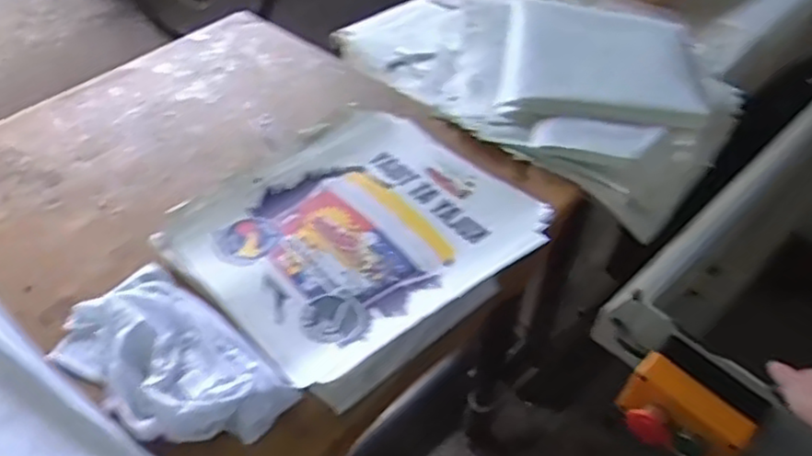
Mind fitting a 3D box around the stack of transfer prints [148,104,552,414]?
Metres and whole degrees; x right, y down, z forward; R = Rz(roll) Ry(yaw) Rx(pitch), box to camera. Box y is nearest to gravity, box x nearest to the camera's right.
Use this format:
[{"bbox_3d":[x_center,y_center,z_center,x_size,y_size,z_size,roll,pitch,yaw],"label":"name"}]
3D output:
[{"bbox_3d":[-0.061,-0.002,0.957,0.385,0.041,0.432,34,53,27],"label":"stack of transfer prints"}]

